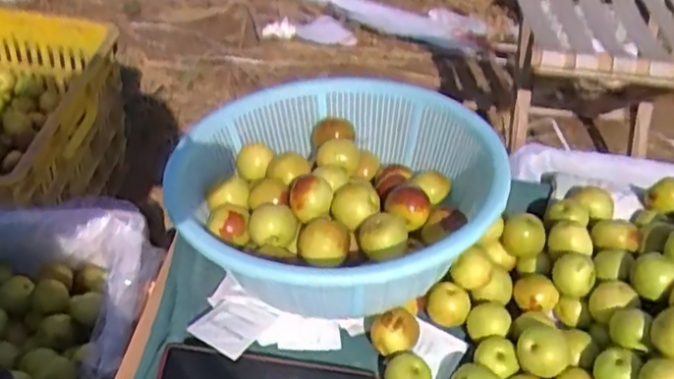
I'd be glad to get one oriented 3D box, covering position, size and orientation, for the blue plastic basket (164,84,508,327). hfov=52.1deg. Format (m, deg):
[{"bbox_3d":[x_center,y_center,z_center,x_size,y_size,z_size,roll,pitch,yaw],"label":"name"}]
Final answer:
[{"bbox_3d":[-0.005,-0.007,0.560,0.246,0.095,0.254,1,42,-6],"label":"blue plastic basket"}]

